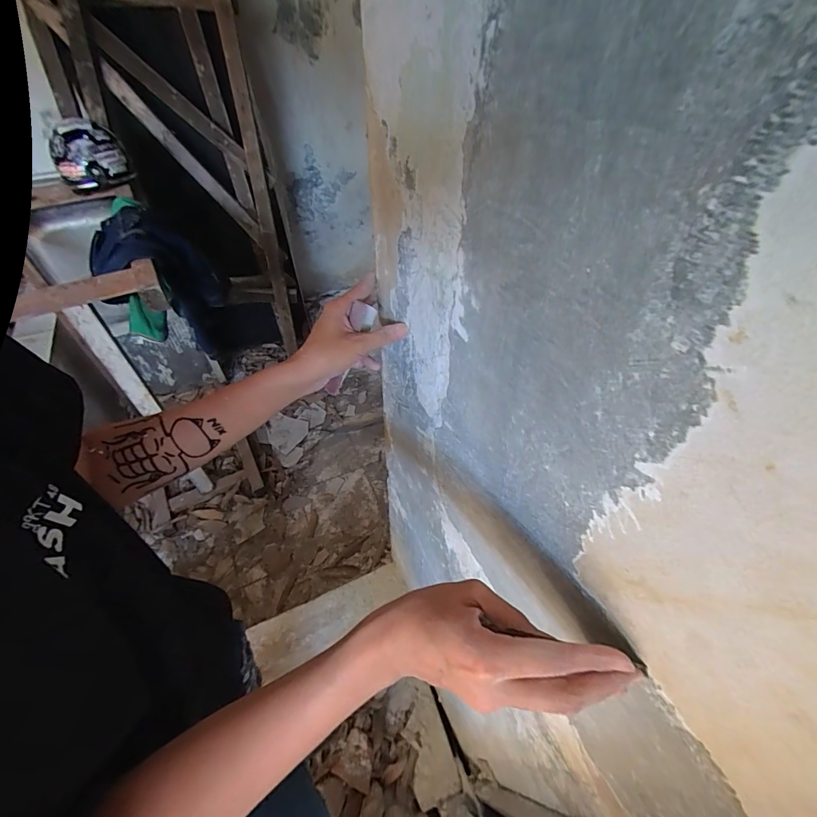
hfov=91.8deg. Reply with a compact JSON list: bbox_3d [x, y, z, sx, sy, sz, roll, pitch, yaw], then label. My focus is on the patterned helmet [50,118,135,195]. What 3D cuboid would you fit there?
[{"bbox_3d":[-1.054,-0.831,1.313,0.208,0.167,0.179,-27,56,-22],"label":"patterned helmet"}]

